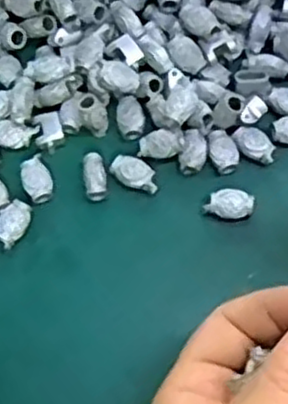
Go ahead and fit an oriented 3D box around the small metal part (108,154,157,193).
[{"bbox_3d":[-0.004,-0.013,0.322,0.022,0.004,0.013,21,73,8],"label":"small metal part"}]

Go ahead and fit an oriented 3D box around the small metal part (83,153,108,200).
[{"bbox_3d":[-0.022,-0.012,0.320,0.009,0.007,0.021,-9,72,-2],"label":"small metal part"}]

